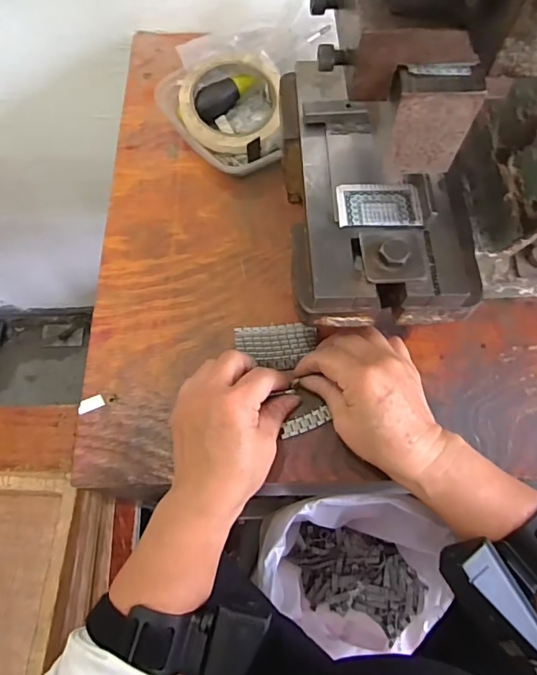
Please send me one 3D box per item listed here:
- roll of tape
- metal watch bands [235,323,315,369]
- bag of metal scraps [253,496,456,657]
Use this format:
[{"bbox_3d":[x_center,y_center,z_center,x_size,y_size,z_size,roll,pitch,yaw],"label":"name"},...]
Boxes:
[{"bbox_3d":[-0.035,-0.225,0.460,0.100,0.026,0.101,0,67,-1],"label":"roll of tape"},{"bbox_3d":[0.006,0.006,0.395,0.066,0.007,0.037,-1,67,-2],"label":"metal watch bands"},{"bbox_3d":[0.126,0.415,0.824,0.268,0.264,0.236,-2,67,-2],"label":"bag of metal scraps"}]

